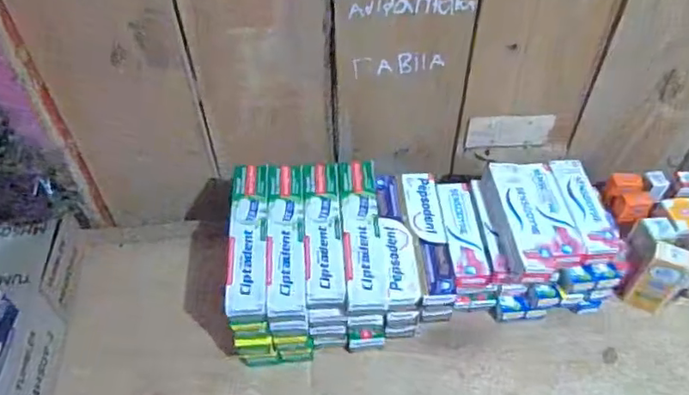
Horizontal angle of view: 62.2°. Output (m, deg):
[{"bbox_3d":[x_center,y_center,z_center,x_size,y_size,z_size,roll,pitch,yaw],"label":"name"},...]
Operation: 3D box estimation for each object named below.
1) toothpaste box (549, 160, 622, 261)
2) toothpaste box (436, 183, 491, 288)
[{"bbox_3d":[0.325,0.012,0.784,0.053,0.028,0.162,-4,50,-1],"label":"toothpaste box"},{"bbox_3d":[0.162,0.045,0.792,0.046,0.026,0.157,-4,50,-1],"label":"toothpaste box"}]

